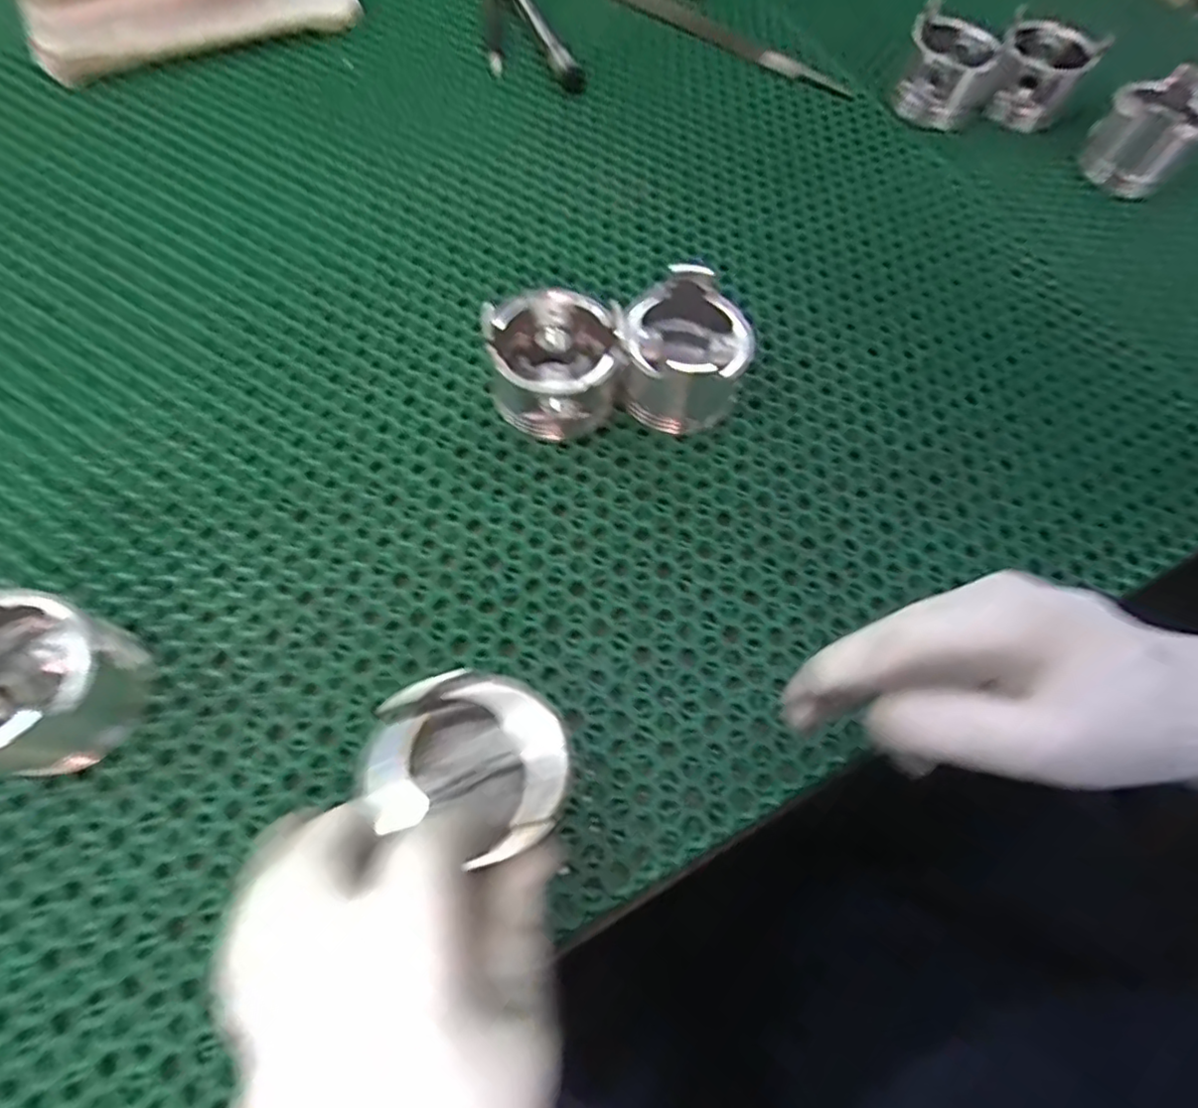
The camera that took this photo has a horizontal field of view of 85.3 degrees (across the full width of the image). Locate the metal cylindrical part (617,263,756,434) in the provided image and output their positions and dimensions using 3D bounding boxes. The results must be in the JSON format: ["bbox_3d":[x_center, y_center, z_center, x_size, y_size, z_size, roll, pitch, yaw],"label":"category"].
[{"bbox_3d":[0.043,-0.098,0.330,0.062,0.056,0.067,1,66,-2],"label":"metal cylindrical part"}]

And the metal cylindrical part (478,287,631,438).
[{"bbox_3d":[-0.021,-0.096,0.328,0.066,0.050,0.062,1,66,-2],"label":"metal cylindrical part"}]

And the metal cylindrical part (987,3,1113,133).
[{"bbox_3d":[0.324,-0.355,0.479,0.063,0.050,0.050,22,66,7],"label":"metal cylindrical part"}]

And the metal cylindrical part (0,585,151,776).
[{"bbox_3d":[-0.220,0.048,0.248,0.058,0.055,0.062,1,66,-2],"label":"metal cylindrical part"}]

